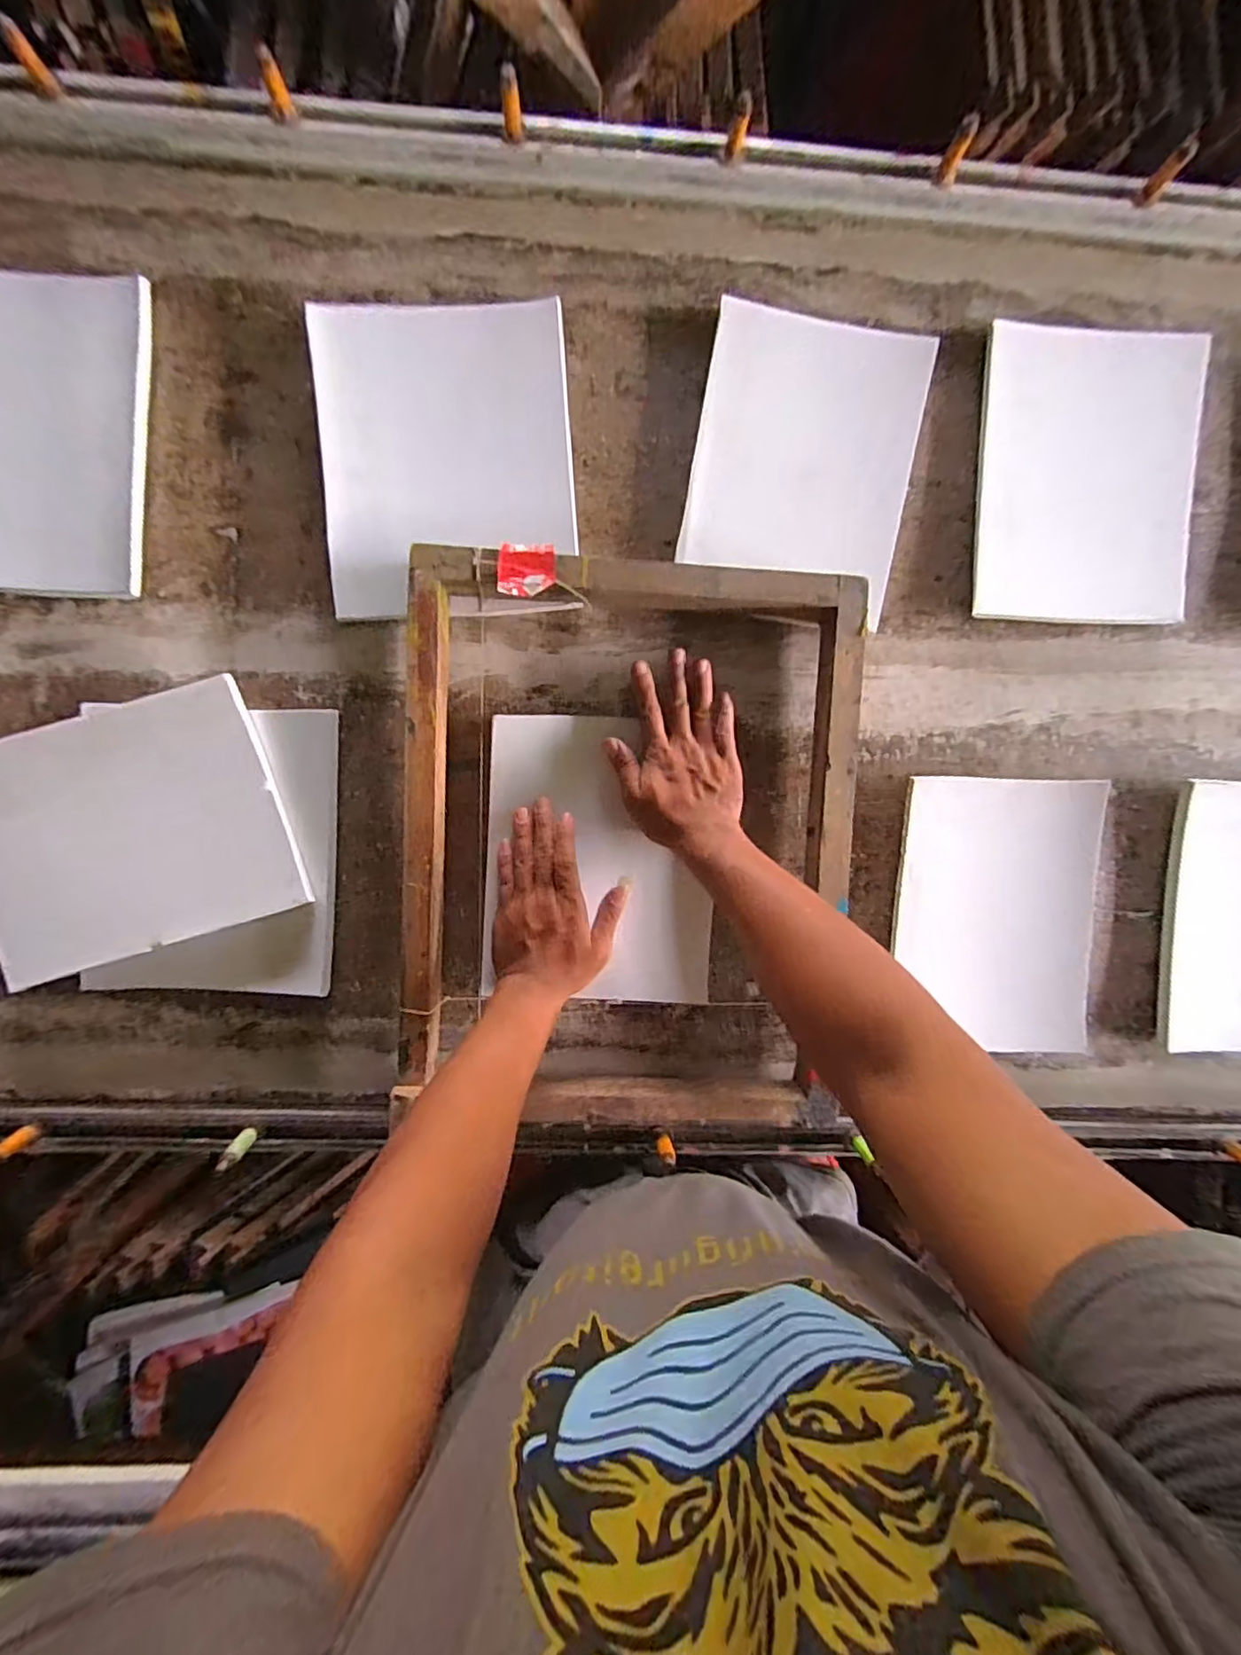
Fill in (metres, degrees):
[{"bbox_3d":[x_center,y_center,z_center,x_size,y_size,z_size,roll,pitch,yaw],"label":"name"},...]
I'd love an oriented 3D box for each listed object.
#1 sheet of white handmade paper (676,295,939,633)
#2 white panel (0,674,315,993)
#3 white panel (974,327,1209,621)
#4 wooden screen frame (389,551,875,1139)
[{"bbox_3d":[0.173,-0.336,0.571,0.205,0.014,0.259,9,96,-2],"label":"sheet of white handmade paper"},{"bbox_3d":[-0.443,0.005,0.539,0.265,0.025,0.211,-17,94,-2],"label":"white panel"},{"bbox_3d":[0.457,-0.336,0.580,0.212,0.019,0.260,1,93,-3],"label":"white panel"},{"bbox_3d":[0.021,0.021,0.566,0.432,0.055,0.515,3,93,-3],"label":"wooden screen frame"}]

